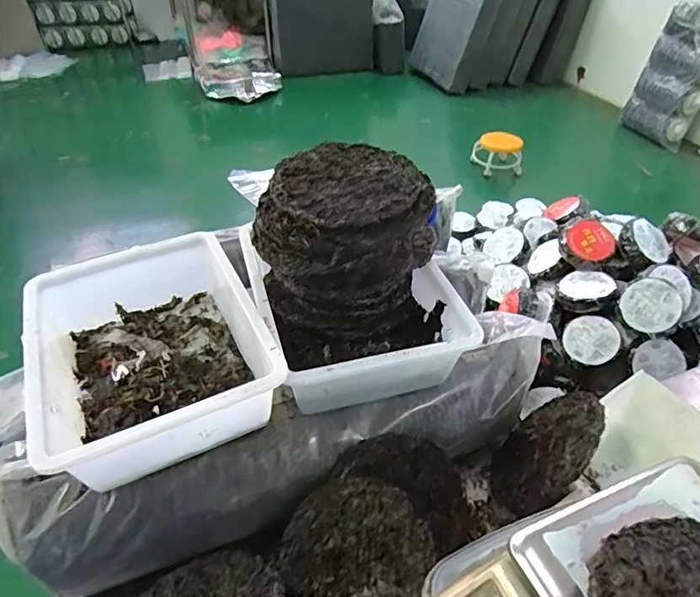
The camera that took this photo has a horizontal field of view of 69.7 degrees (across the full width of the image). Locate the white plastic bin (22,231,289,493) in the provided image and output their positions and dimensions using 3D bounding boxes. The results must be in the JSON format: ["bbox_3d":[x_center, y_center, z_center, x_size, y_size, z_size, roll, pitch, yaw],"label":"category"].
[{"bbox_3d":[-0.270,0.074,0.692,0.274,0.114,0.346,-17,44,-20],"label":"white plastic bin"}]

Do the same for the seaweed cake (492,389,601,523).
[{"bbox_3d":[0.286,0.228,0.757,0.017,0.200,0.212,43,73,-1],"label":"seaweed cake"}]

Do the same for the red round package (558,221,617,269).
[{"bbox_3d":[0.775,-0.183,1.657,0.160,0.078,0.169,-28,75,13],"label":"red round package"}]

